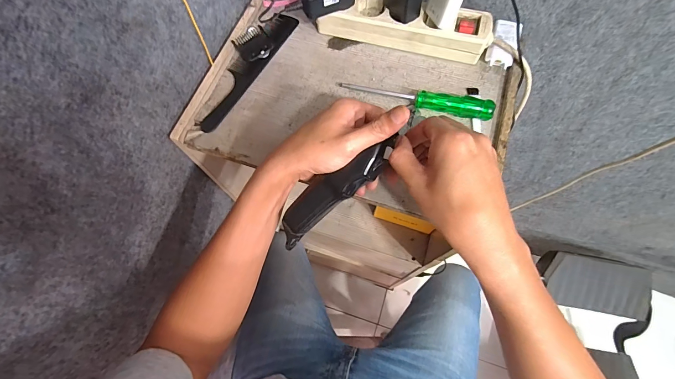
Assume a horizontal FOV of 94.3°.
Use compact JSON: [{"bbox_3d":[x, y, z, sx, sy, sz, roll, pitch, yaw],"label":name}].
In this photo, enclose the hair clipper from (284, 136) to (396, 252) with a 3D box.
[{"bbox_3d":[-0.001,0.001,0.346,0.155,0.034,0.039,-39,71,14],"label":"hair clipper"}]

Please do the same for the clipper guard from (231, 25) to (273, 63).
[{"bbox_3d":[-0.121,-0.210,0.452,0.048,0.011,0.060,-37,73,-11],"label":"clipper guard"}]

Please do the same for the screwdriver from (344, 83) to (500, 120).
[{"bbox_3d":[0.099,-0.120,0.401,0.189,0.028,0.022,19,71,9],"label":"screwdriver"}]

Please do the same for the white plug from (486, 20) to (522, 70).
[{"bbox_3d":[0.225,-0.198,0.420,0.036,0.023,0.064,20,72,9],"label":"white plug"}]

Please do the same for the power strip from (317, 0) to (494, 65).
[{"bbox_3d":[0.091,-0.225,0.433,0.224,0.043,0.056,16,71,8],"label":"power strip"}]

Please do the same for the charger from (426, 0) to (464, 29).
[{"bbox_3d":[0.131,-0.231,0.379,0.024,0.054,0.037,-32,72,-9],"label":"charger"}]

